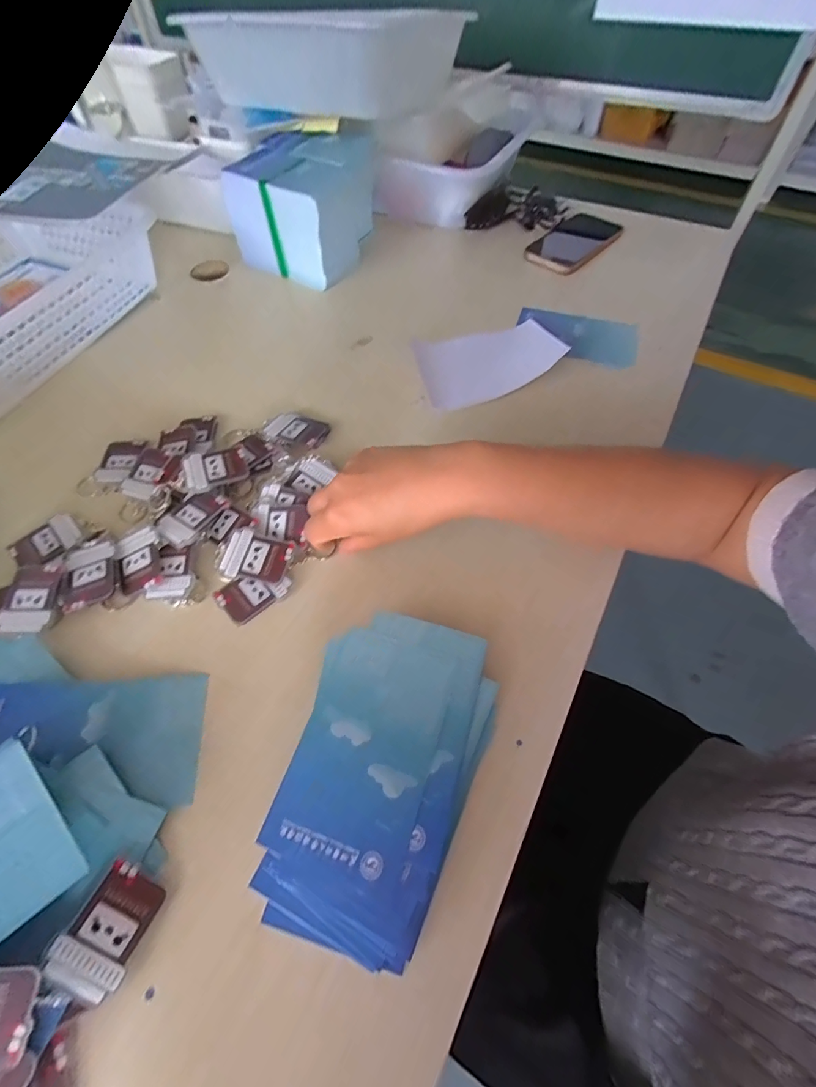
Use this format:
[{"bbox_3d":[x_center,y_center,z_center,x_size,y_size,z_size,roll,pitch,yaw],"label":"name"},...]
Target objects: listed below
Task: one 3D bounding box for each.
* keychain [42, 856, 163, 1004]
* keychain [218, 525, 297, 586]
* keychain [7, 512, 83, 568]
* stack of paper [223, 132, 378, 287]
[{"bbox_3d":[-0.155,0.201,0.233,0.037,0.004,0.051,35,59,1],"label":"keychain"},{"bbox_3d":[-0.117,0.010,0.351,0.051,0.006,0.040,14,72,5],"label":"keychain"},{"bbox_3d":[-0.293,0.000,0.364,0.049,0.005,0.041,-39,66,-22],"label":"keychain"},{"bbox_3d":[-0.122,-0.433,0.573,0.144,0.100,0.163,25,61,14],"label":"stack of paper"}]

